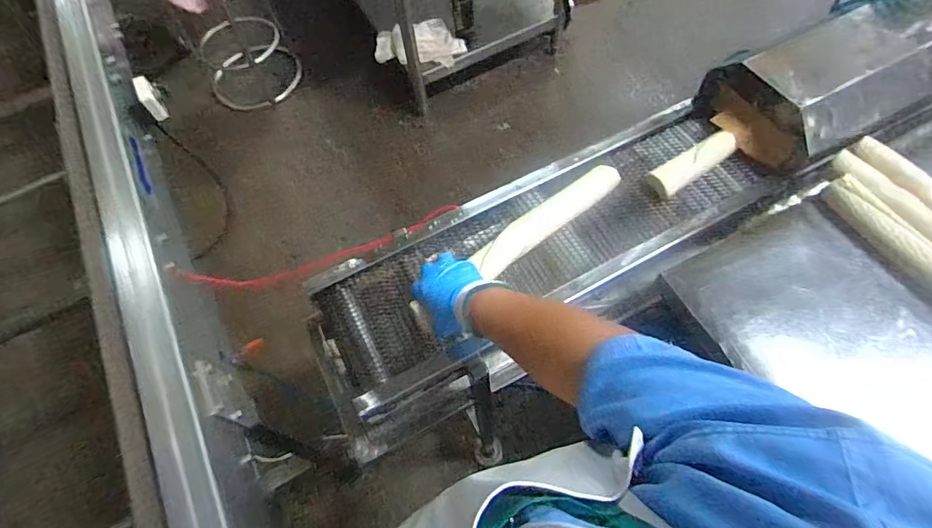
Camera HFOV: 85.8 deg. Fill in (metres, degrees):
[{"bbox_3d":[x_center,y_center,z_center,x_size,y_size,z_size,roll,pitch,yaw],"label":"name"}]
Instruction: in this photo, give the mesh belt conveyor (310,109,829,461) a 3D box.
[{"bbox_3d":[0.129,-0.020,0.791,0.760,0.129,0.263,-28,65,-10],"label":"mesh belt conveyor"}]

